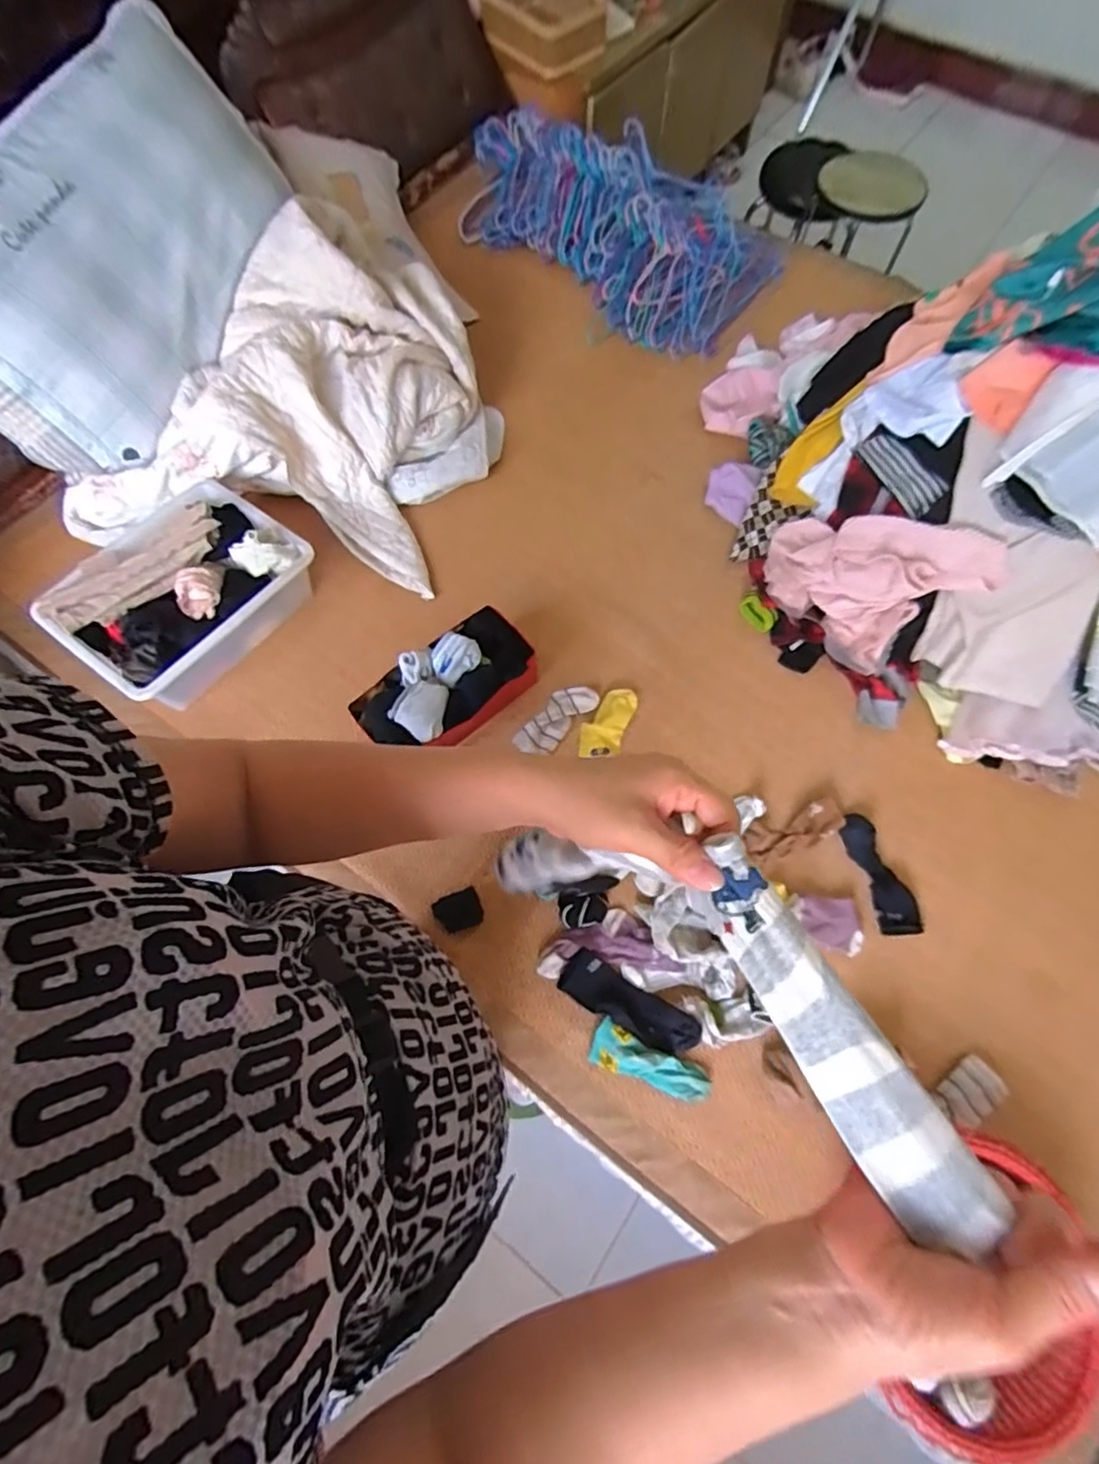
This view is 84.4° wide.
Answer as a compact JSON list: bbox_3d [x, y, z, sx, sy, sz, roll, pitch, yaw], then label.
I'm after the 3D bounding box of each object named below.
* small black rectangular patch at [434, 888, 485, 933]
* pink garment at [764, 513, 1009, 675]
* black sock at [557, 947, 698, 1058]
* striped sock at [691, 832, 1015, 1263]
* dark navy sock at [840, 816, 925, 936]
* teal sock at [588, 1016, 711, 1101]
[{"bbox_3d":[-0.133,0.262,0.883,0.066,0.019,0.052,-19,70,-7],"label":"small black rectangular patch"},{"bbox_3d":[0.513,-0.261,1.002,0.194,0.184,0.307,-41,74,-14],"label":"pink garment"},{"bbox_3d":[0.108,0.375,0.830,0.191,0.021,0.062,29,71,11],"label":"black sock"},{"bbox_3d":[0.138,0.151,0.308,0.046,0.013,0.201,-40,70,21],"label":"striped sock"},{"bbox_3d":[0.495,0.211,0.906,0.061,0.021,0.180,-14,69,-5],"label":"dark navy sock"},{"bbox_3d":[0.132,0.436,0.796,0.160,0.021,0.055,20,70,8],"label":"teal sock"}]

